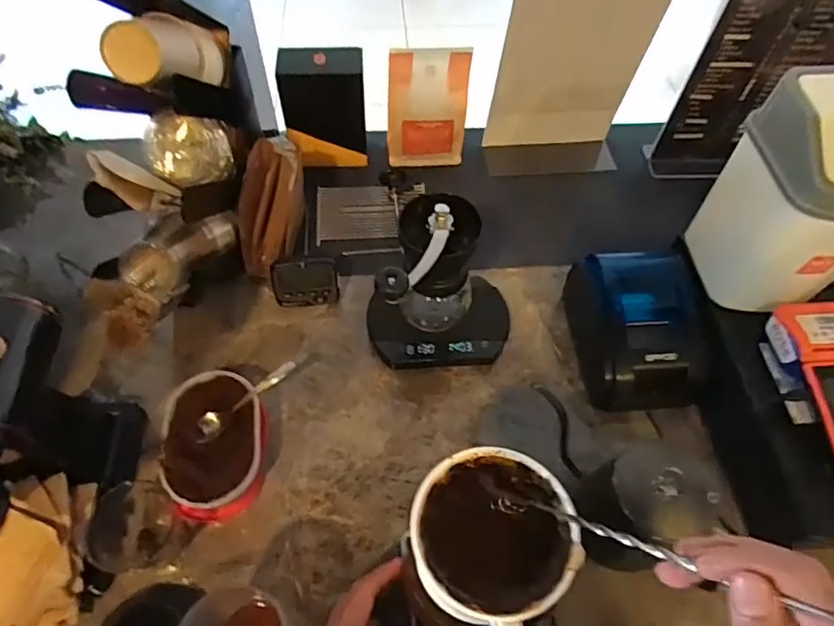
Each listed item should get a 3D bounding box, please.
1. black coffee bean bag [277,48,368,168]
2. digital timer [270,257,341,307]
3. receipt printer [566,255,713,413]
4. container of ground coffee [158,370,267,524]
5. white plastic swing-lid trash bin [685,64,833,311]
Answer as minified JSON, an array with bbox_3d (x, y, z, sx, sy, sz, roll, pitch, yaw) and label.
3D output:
[{"bbox_3d":[-0.134,-0.294,0.796,0.117,0.165,0.049,-9,57,-7],"label":"black coffee bean bag"},{"bbox_3d":[-0.144,-0.040,0.709,0.081,0.077,0.033,-7,57,-6],"label":"digital timer"},{"bbox_3d":[0.267,0.020,0.660,0.135,0.110,0.174,-1,57,-2],"label":"receipt printer"},{"bbox_3d":[-0.220,0.144,0.597,0.108,0.049,0.151,3,57,1],"label":"container of ground coffee"},{"bbox_3d":[0.387,-0.111,0.534,0.131,0.206,0.125,1,57,-1],"label":"white plastic swing-lid trash bin"}]

